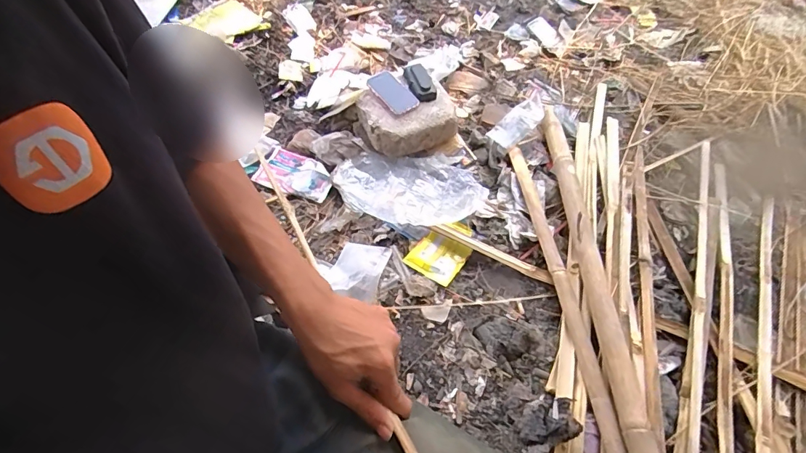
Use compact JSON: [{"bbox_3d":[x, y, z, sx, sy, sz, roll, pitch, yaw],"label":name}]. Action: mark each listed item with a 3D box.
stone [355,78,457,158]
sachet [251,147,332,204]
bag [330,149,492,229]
[{"bbox_3d":[0.011,-0.247,1.034,0.212,0.078,0.159,-13,60,-12],"label":"stone"},{"bbox_3d":[-0.239,-0.115,0.995,0.176,0.009,0.100,21,69,16],"label":"sachet"},{"bbox_3d":[0.015,-0.081,0.970,0.319,0.034,0.196,1,58,-4],"label":"bag"}]

